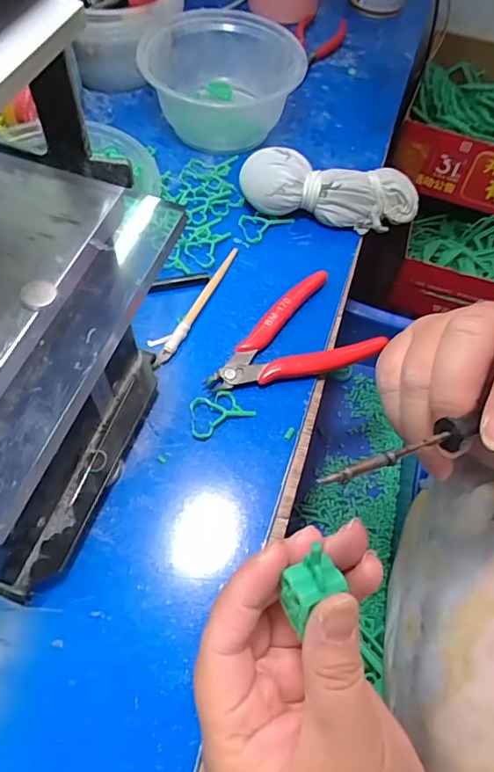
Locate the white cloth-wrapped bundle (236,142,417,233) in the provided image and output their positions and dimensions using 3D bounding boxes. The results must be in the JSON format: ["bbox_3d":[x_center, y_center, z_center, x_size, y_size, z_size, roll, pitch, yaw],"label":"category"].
[{"bbox_3d":[0.065,-0.153,0.393,0.138,0.040,0.047,6,60,0],"label":"white cloth-wrapped bundle"}]

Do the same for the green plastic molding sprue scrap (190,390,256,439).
[{"bbox_3d":[-0.018,0.016,0.315,0.041,0.006,0.025,-24,65,-17],"label":"green plastic molding sprue scrap"}]

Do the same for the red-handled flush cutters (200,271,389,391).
[{"bbox_3d":[0.034,-0.024,0.336,0.117,0.013,0.072,-39,70,-22],"label":"red-handled flush cutters"}]

